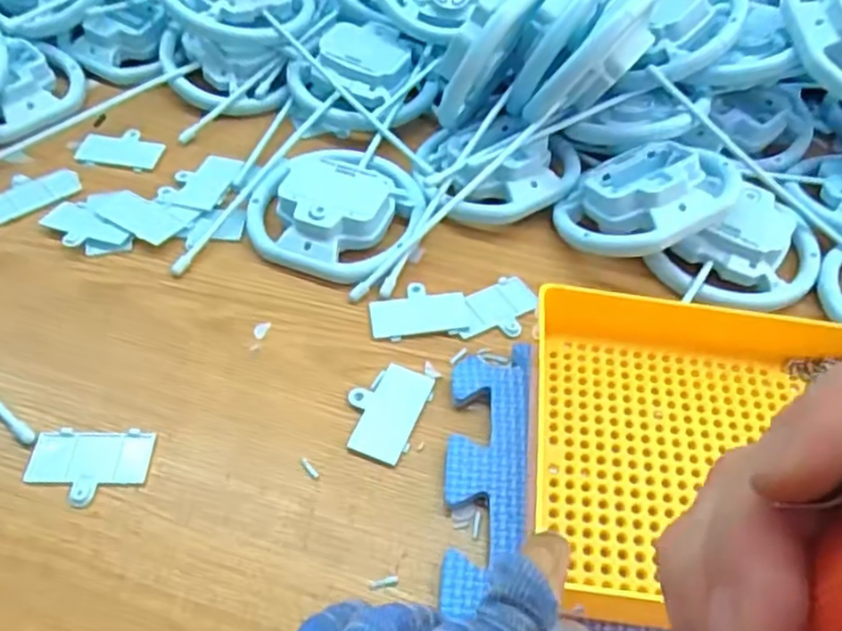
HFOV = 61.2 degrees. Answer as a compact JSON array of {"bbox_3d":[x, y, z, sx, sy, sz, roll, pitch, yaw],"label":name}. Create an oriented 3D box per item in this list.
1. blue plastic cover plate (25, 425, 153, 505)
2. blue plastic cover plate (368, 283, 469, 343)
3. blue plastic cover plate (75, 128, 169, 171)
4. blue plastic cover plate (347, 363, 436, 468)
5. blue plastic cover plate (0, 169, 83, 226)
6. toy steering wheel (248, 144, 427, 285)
[{"bbox_3d":[-0.152,0.068,0.324,0.052,0.004,0.036,2,51,-3],"label":"blue plastic cover plate"},{"bbox_3d":[-0.001,-0.003,0.393,0.053,0.004,0.035,-5,51,-8],"label":"blue plastic cover plate"},{"bbox_3d":[-0.197,-0.111,0.472,0.054,0.004,0.038,14,51,7],"label":"blue plastic cover plate"},{"bbox_3d":[-0.018,0.046,0.349,0.036,0.004,0.053,19,52,11],"label":"blue plastic cover plate"},{"bbox_3d":[-0.239,-0.077,0.437,0.054,0.005,0.037,-33,60,-27],"label":"blue plastic cover plate"},{"bbox_3d":[-0.050,-0.068,0.421,0.099,0.027,0.094,18,52,10],"label":"toy steering wheel"}]

